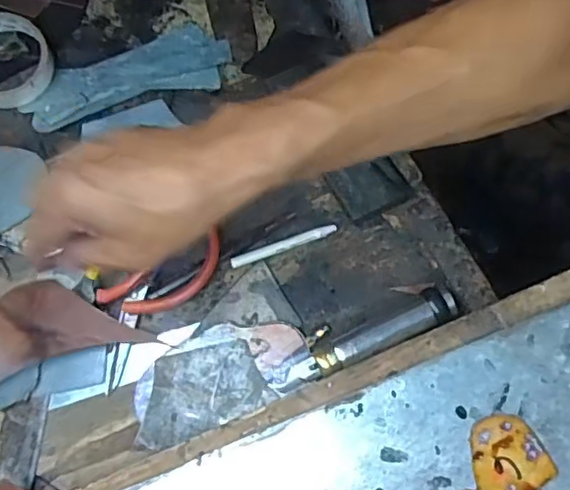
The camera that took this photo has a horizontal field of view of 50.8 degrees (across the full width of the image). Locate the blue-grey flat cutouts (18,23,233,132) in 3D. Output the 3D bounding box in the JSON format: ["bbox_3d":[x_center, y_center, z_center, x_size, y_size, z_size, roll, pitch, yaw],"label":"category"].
[{"bbox_3d":[-0.146,-0.158,0.564,0.188,0.009,0.073,-20,67,-6],"label":"blue-grey flat cutouts"}]

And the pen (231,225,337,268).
[{"bbox_3d":[-0.001,0.000,0.470,0.085,0.008,0.009,-17,67,-5],"label":"pen"}]

